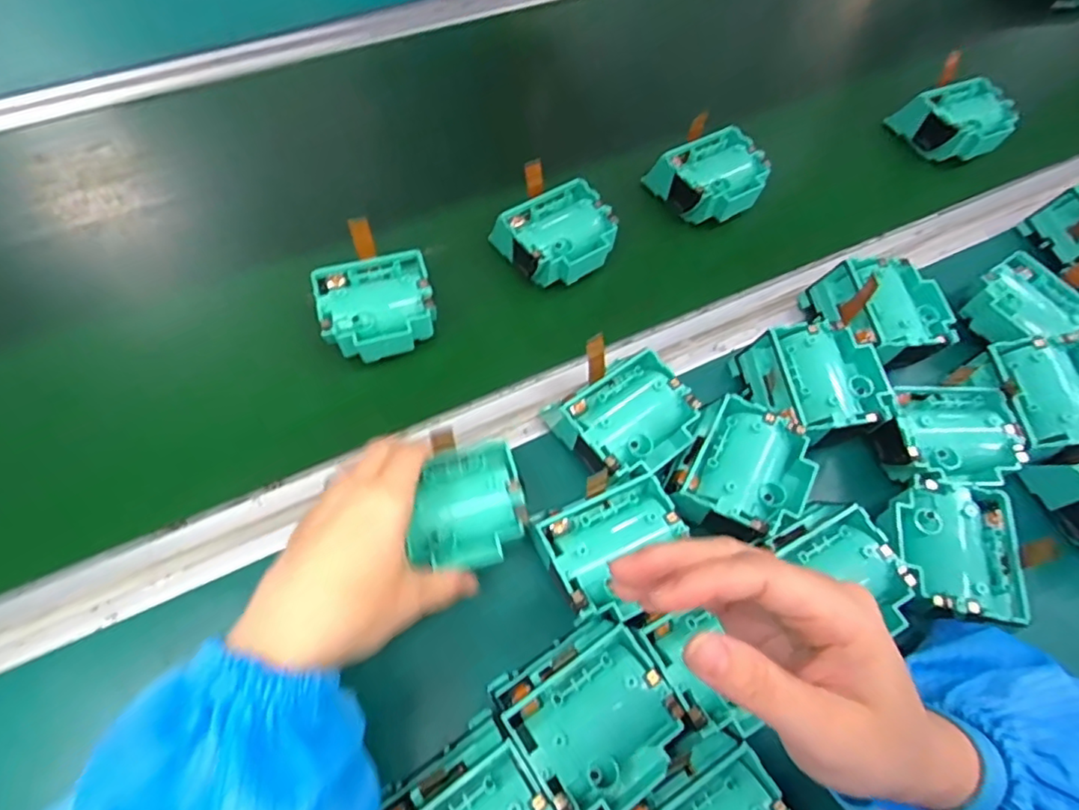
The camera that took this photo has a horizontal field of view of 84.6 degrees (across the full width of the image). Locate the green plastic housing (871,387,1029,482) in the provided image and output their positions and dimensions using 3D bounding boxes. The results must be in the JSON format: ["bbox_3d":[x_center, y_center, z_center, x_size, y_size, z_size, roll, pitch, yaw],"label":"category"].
[{"bbox_3d":[0.254,0.023,0.373,0.078,0.031,0.062,3,63,-2],"label":"green plastic housing"}]

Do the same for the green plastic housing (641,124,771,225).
[{"bbox_3d":[0.138,-0.182,0.478,0.083,0.035,0.074,-18,65,-12],"label":"green plastic housing"}]

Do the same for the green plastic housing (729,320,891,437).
[{"bbox_3d":[0.179,-0.010,0.389,0.078,0.042,0.076,-4,63,-5],"label":"green plastic housing"}]

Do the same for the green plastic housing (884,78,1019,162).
[{"bbox_3d":[0.375,-0.254,0.532,0.069,0.039,0.083,-31,69,-18],"label":"green plastic housing"}]

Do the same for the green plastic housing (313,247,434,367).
[{"bbox_3d":[-0.109,-0.067,0.399,0.073,0.025,0.065,-16,65,-12],"label":"green plastic housing"}]

